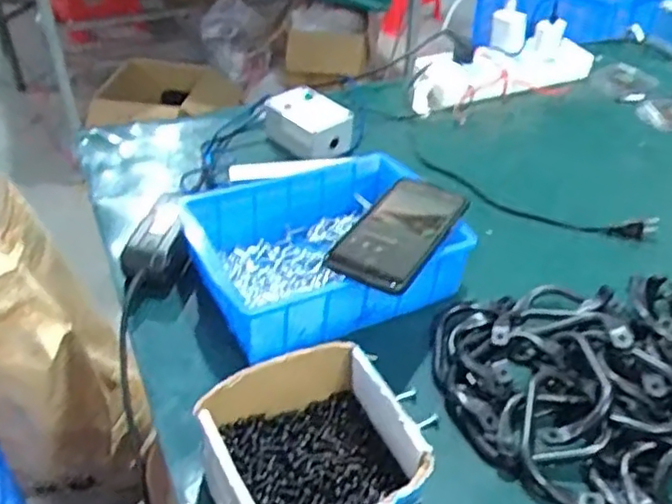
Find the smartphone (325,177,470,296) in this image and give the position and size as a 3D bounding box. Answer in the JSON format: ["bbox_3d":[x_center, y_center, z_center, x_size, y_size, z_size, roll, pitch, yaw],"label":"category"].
[{"bbox_3d":[0.059,-0.020,0.612,0.078,0.014,0.158,21,44,22],"label":"smartphone"}]

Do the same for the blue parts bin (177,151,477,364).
[{"bbox_3d":[-0.011,-0.007,0.662,0.248,0.071,0.195,-17,44,-21],"label":"blue parts bin"}]

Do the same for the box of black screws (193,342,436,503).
[{"bbox_3d":[-0.019,0.147,0.464,0.138,0.076,0.129,-20,45,-23],"label":"box of black screws"}]

